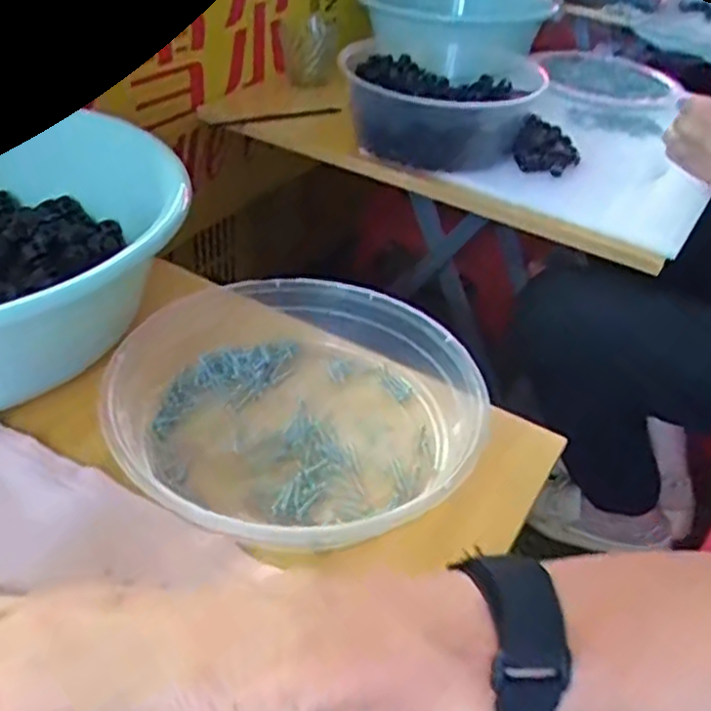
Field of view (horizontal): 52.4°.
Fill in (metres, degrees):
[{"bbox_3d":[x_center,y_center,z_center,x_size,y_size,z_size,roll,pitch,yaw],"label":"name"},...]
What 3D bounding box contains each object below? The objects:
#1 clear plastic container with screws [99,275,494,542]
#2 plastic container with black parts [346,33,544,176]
[{"bbox_3d":[-0.033,0.021,0.416,0.202,0.043,0.196,-6,40,-16],"label":"clear plastic container with screws"},{"bbox_3d":[0.097,-0.294,0.862,0.225,0.093,0.195,10,38,3],"label":"plastic container with black parts"}]

